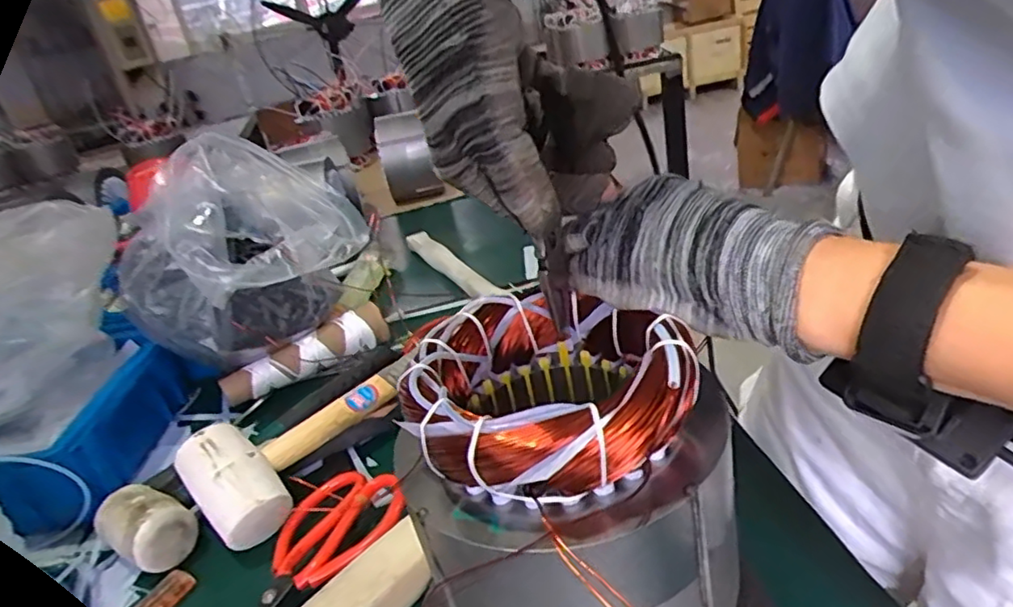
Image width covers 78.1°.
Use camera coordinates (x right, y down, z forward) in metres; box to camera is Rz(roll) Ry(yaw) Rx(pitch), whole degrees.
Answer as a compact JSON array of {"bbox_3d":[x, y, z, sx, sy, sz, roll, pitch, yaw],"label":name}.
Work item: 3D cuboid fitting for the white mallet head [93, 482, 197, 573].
[{"bbox_3d":[-0.270,0.165,0.468,0.074,0.042,0.047,6,32,33],"label":"white mallet head"}]

